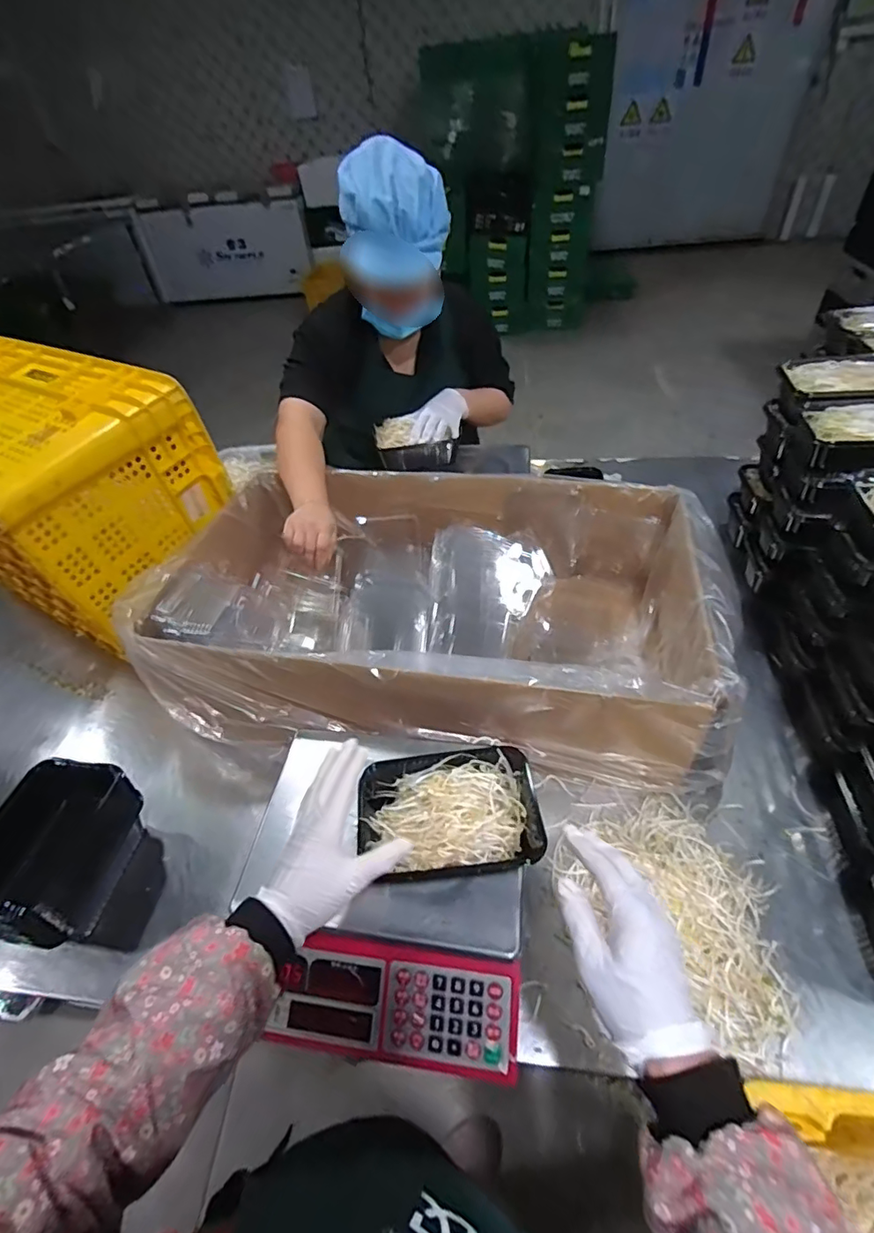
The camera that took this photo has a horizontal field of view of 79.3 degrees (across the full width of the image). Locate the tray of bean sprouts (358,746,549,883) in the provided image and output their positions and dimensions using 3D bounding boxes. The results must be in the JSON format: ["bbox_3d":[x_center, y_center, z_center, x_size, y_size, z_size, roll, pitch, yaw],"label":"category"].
[{"bbox_3d":[0.015,0.206,0.549,0.174,0.059,0.121,-10,47,-2],"label":"tray of bean sprouts"}]

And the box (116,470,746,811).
[{"bbox_3d":[-0.007,-0.015,0.811,0.747,0.199,0.449,2,47,8],"label":"box"}]

